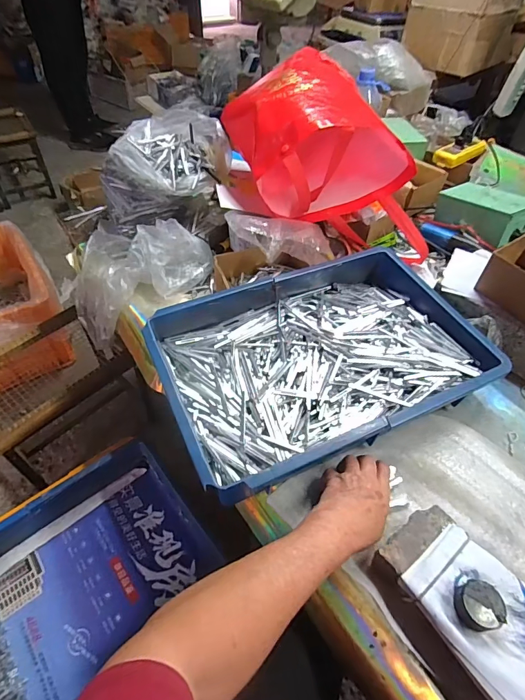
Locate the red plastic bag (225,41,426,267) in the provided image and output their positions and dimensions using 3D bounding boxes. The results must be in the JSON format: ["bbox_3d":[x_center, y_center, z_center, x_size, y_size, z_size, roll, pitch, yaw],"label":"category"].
[{"bbox_3d":[0.115,-0.343,0.722,0.289,0.240,0.326,-11,51,-12],"label":"red plastic bag"}]

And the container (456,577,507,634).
[{"bbox_3d":[0.203,0.238,0.372,0.037,0.022,0.038,1,49,-2],"label":"container"}]

